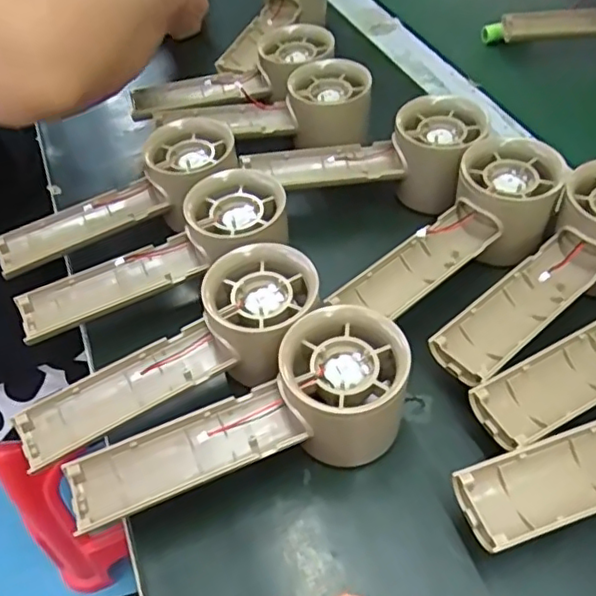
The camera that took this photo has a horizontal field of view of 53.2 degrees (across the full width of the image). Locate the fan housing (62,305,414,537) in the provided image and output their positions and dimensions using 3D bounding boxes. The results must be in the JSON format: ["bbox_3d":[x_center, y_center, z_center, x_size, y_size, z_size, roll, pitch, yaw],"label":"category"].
[{"bbox_3d":[-0.027,0.057,0.272,0.158,0.054,0.054,-17,51,-8],"label":"fan housing"}]

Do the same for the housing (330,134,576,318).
[{"bbox_3d":[0.088,-0.032,0.338,0.145,0.037,0.062,-36,55,-7],"label":"housing"}]

